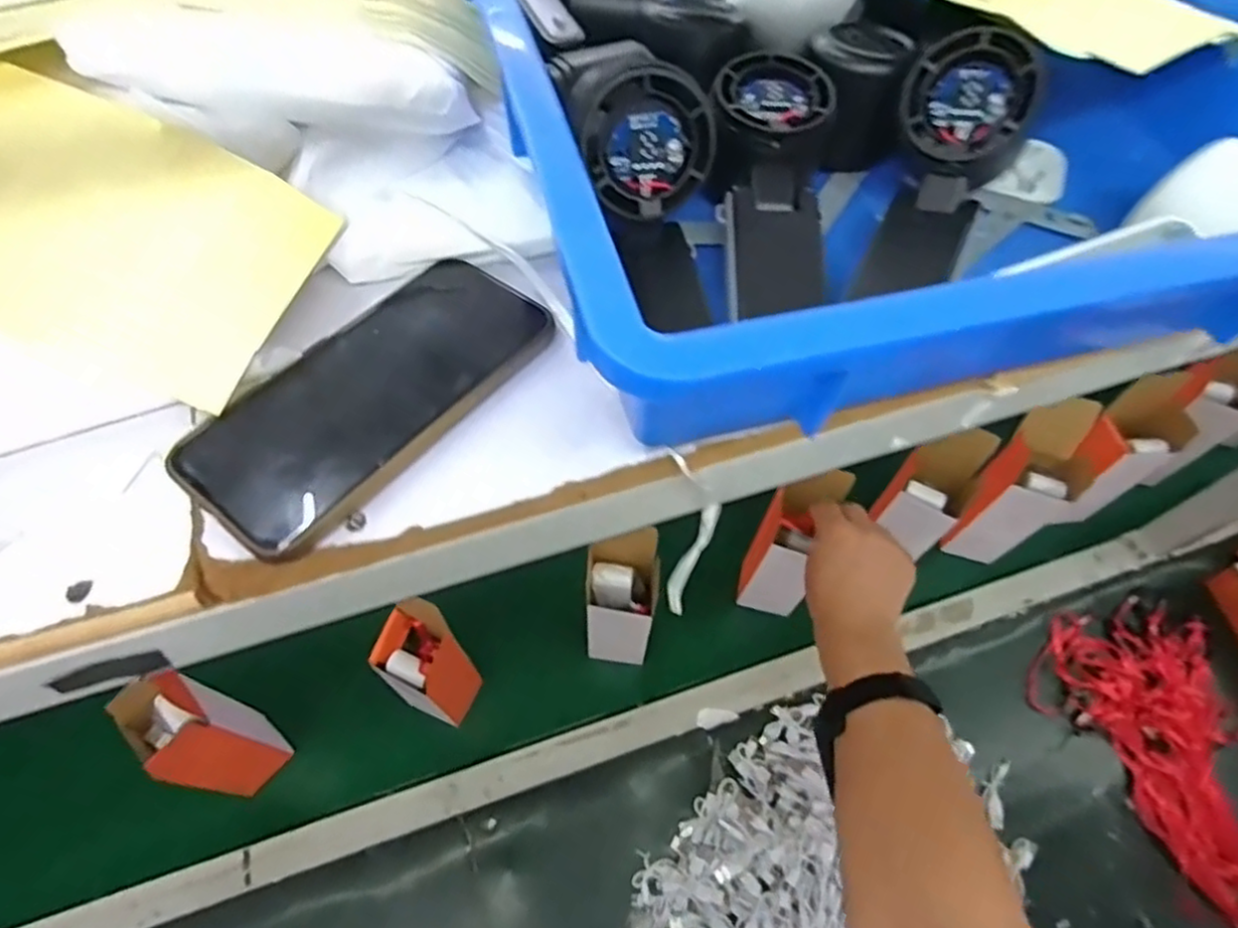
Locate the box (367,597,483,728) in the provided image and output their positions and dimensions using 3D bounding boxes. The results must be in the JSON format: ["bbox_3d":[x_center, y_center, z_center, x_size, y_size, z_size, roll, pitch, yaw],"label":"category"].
[{"bbox_3d":[-0.189,0.198,0.667,0.067,0.189,0.062,21,61,10],"label":"box"}]

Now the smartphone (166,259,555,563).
[{"bbox_3d":[-0.104,-0.033,0.291,0.076,0.010,0.160,36,64,18],"label":"smartphone"}]

